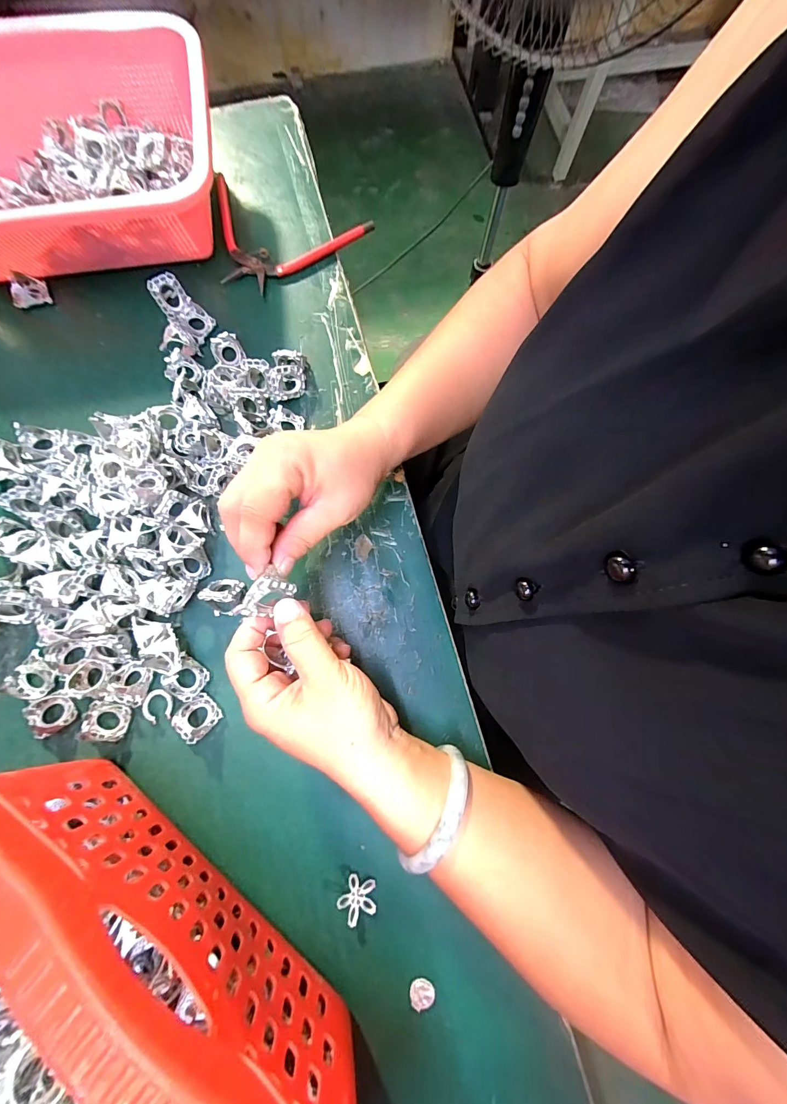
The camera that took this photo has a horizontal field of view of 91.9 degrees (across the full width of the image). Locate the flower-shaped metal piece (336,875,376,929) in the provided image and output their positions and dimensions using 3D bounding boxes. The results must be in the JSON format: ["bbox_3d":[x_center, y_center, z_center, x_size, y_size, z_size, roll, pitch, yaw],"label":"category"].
[{"bbox_3d":[-0.024,0.227,0.249,0.024,0.011,0.023,0,77,0],"label":"flower-shaped metal piece"}]

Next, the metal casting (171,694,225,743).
[{"bbox_3d":[-0.142,0.120,0.275,0.026,0.011,0.028,39,80,8],"label":"metal casting"}]

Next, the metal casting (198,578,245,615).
[{"bbox_3d":[-0.127,0.033,0.286,0.029,0.025,0.026,-1,77,-1],"label":"metal casting"}]

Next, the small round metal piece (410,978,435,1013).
[{"bbox_3d":[0.018,0.279,0.240,0.016,0.004,0.013,-14,78,-4],"label":"small round metal piece"}]

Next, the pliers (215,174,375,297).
[{"bbox_3d":[-0.113,-0.297,0.367,0.157,0.014,0.107,19,78,4],"label":"pliers"}]

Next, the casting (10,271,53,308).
[{"bbox_3d":[-0.335,-0.240,0.350,0.029,0.021,0.023,-16,78,-4],"label":"casting"}]

